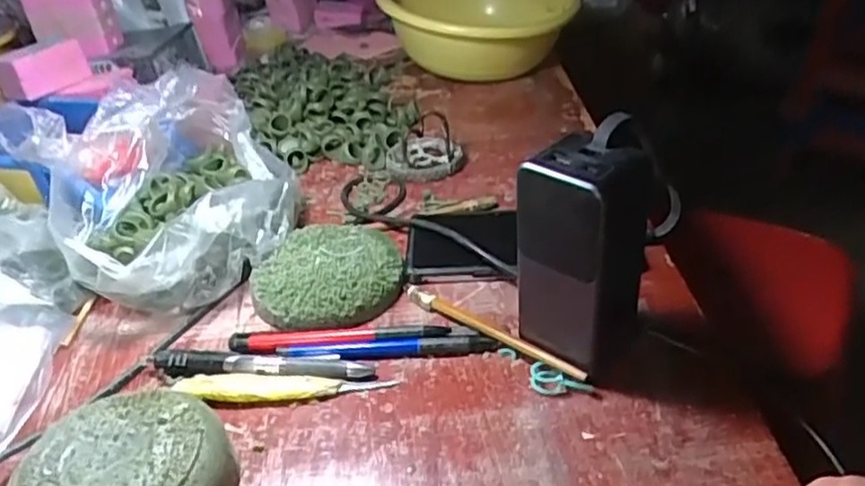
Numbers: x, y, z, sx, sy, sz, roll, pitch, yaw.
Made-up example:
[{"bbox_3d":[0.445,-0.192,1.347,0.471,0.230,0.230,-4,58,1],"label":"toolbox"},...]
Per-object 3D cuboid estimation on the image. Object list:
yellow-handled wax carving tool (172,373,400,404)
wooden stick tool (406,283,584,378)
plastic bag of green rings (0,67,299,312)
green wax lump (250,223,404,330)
[{"bbox_3d":[-0.090,0.086,0.405,0.130,0.009,0.018,-3,34,3],"label":"yellow-handled wax carving tool"},{"bbox_3d":[0.036,0.054,0.427,0.141,0.017,0.010,25,44,36],"label":"wooden stick tool"},{"bbox_3d":[-0.201,-0.047,0.521,0.179,0.106,0.198,-25,39,-26],"label":"plastic bag of green rings"},{"bbox_3d":[-0.074,0.021,0.482,0.102,0.021,0.100,-2,35,4],"label":"green wax lump"}]

